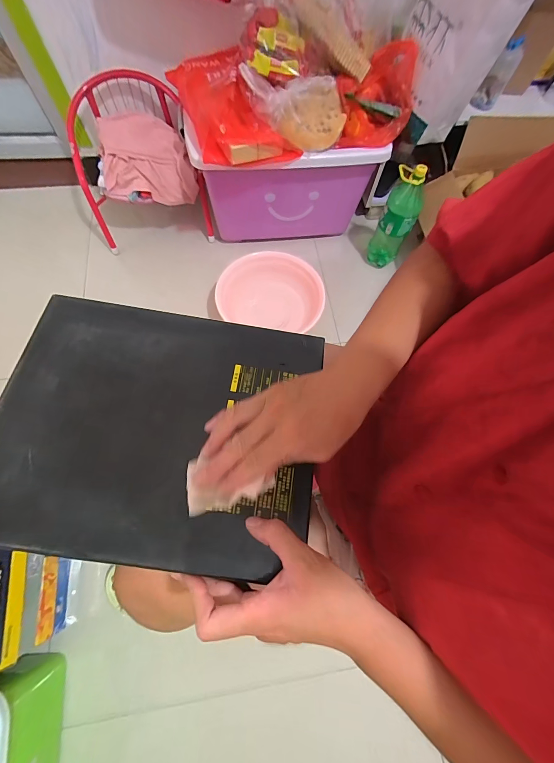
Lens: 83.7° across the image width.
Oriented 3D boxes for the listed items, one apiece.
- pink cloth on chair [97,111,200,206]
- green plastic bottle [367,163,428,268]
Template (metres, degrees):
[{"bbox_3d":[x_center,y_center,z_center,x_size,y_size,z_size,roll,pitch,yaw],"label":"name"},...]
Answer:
[{"bbox_3d":[-0.390,-0.670,0.930,0.266,0.129,0.232,-9,69,-6],"label":"pink cloth on chair"},{"bbox_3d":[0.361,-0.479,0.946,0.098,0.332,0.109,25,69,7],"label":"green plastic bottle"}]

